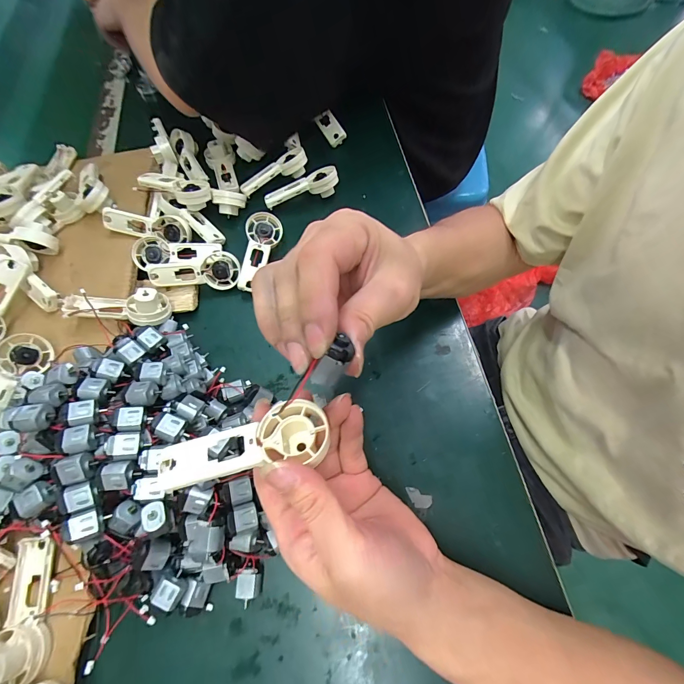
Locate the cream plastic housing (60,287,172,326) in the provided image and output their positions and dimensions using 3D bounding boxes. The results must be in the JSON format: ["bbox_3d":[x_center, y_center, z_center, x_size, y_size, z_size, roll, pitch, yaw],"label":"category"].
[{"bbox_3d":[-0.228,-0.035,0.345,0.100,0.028,0.037,-2,65,3],"label":"cream plastic housing"}]

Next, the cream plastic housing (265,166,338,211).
[{"bbox_3d":[-0.050,-0.191,0.428,0.091,0.023,0.033,-17,65,2],"label":"cream plastic housing"}]

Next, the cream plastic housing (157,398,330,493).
[{"bbox_3d":[-0.054,0.060,0.199,0.094,0.024,0.034,-13,65,-17],"label":"cream plastic housing"}]

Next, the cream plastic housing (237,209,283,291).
[{"bbox_3d":[-0.091,-0.099,0.391,0.039,0.031,0.091,3,65,4],"label":"cream plastic housing"}]

